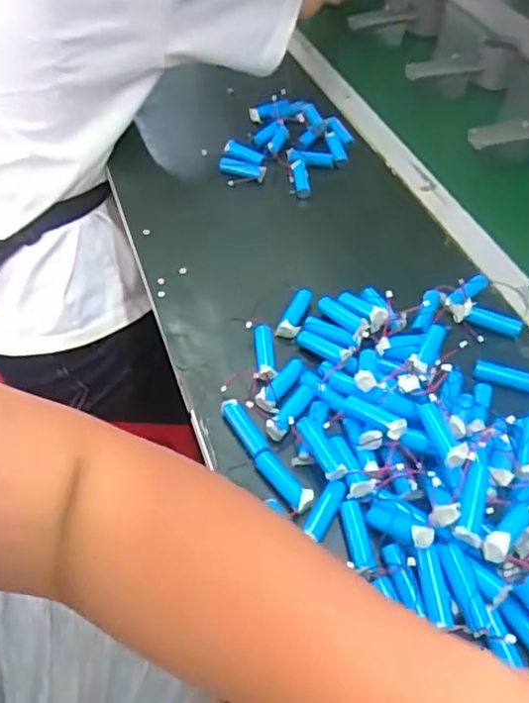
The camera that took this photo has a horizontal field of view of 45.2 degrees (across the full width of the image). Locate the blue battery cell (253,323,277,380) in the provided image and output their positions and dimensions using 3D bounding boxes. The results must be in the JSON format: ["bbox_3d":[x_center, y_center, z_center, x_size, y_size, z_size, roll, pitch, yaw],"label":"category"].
[{"bbox_3d":[0.000,0.002,0.538,0.016,0.017,0.057,-3,50,-4],"label":"blue battery cell"}]

